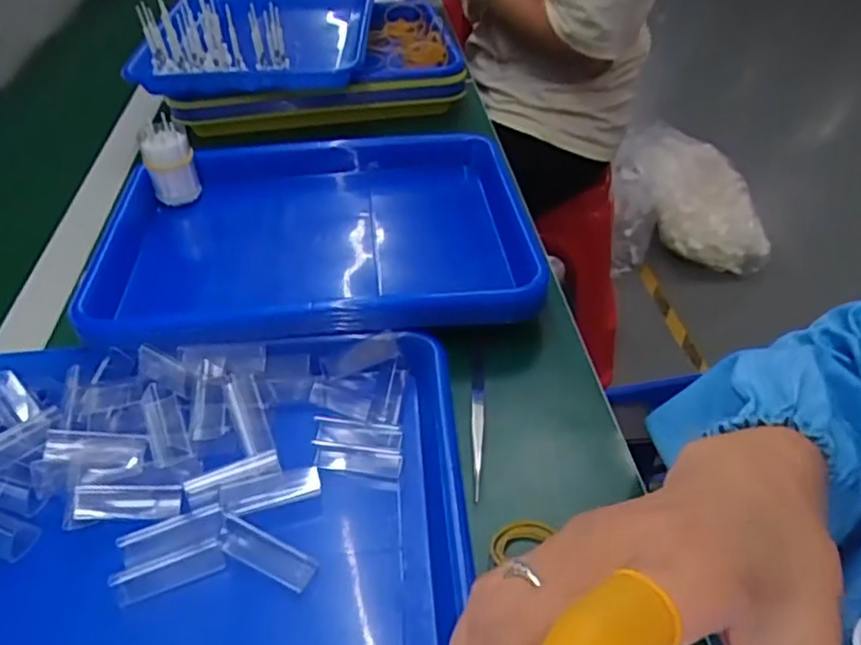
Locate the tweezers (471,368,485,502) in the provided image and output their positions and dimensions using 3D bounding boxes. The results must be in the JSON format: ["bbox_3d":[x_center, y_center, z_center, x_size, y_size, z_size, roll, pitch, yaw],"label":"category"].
[{"bbox_3d":[0.031,0.067,0.424,0.008,0.007,0.110,1,42,4],"label":"tweezers"}]

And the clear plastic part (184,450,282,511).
[{"bbox_3d":[-0.112,0.091,0.371,0.053,0.007,0.020,-19,44,-17],"label":"clear plastic part"}]

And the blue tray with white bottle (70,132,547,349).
[{"bbox_3d":[-0.087,-0.064,0.546,0.333,0.068,0.251,-6,42,-4],"label":"blue tray with white bottle"}]

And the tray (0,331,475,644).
[{"bbox_3d":[-0.155,0.100,0.357,0.341,0.034,0.240,-4,42,-1],"label":"tray"}]

